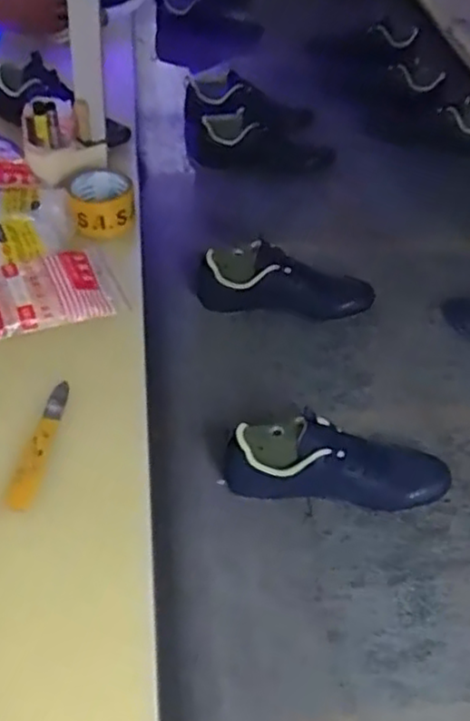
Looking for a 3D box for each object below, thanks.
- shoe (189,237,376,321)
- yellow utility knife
[{"bbox_3d":[0.078,-0.107,0.988,0.247,0.101,0.074,6,44,-19],"label":"shoe"},{"bbox_3d":[-0.198,0.080,0.733,0.025,0.014,0.153,9,44,2],"label":"yellow utility knife"}]

